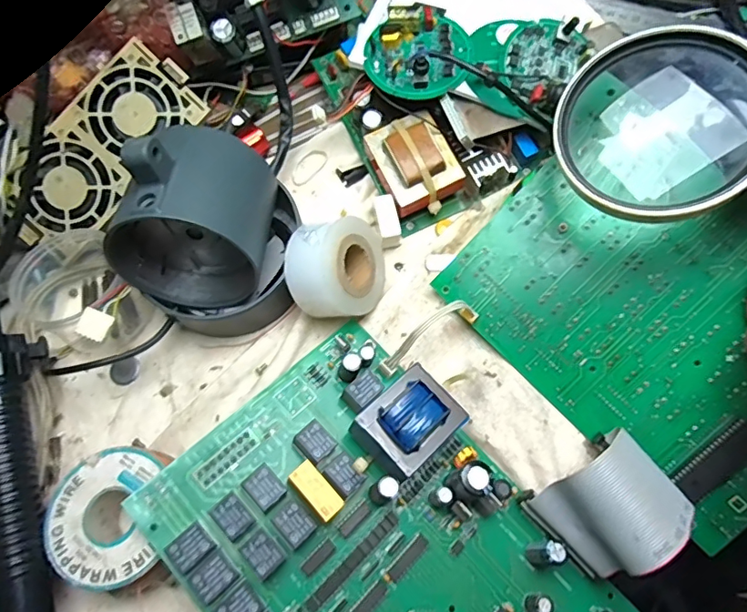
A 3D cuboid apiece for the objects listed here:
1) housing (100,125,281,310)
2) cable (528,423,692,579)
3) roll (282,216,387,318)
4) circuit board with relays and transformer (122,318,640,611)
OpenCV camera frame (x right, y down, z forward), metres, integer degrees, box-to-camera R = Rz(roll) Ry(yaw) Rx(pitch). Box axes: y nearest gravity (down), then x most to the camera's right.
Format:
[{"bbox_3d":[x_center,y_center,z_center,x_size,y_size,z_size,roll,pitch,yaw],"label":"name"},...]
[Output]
[{"bbox_3d":[-0.100,-0.050,0.298,0.083,0.114,0.082,2,69,3],"label":"housing"},{"bbox_3d":[0.123,0.100,0.261,0.066,0.047,0.057,-39,73,-12],"label":"cable"},{"bbox_3d":[-0.022,-0.023,0.313,0.029,0.062,0.057,-8,76,40],"label":"roll"},{"bbox_3d":[0.013,0.125,0.251,0.158,0.039,0.229,-38,76,-26],"label":"circuit board with relays and transformer"}]

